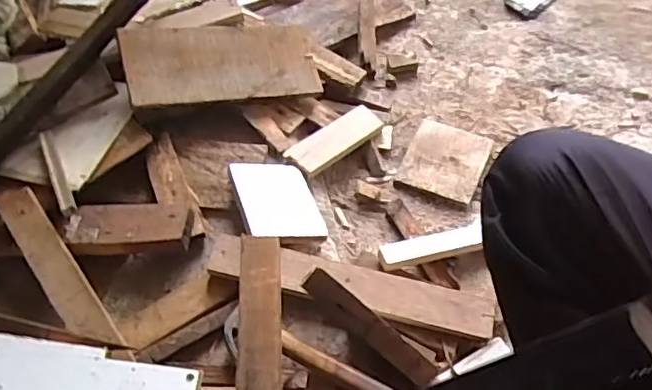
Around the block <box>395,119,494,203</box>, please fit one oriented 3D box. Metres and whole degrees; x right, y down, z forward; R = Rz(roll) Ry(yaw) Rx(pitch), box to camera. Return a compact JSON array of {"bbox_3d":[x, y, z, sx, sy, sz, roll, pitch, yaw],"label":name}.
[{"bbox_3d":[0.184,-0.057,0.904,0.115,0.014,0.129,18,54,16],"label":"block"}]

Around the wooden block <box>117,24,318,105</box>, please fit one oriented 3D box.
[{"bbox_3d":[-0.151,-0.202,0.891,0.289,0.015,0.123,-10,77,-26],"label":"wooden block"}]

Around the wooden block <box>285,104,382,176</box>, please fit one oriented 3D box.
[{"bbox_3d":[0.016,-0.084,0.889,0.057,0.014,0.162,46,56,10],"label":"wooden block"}]

